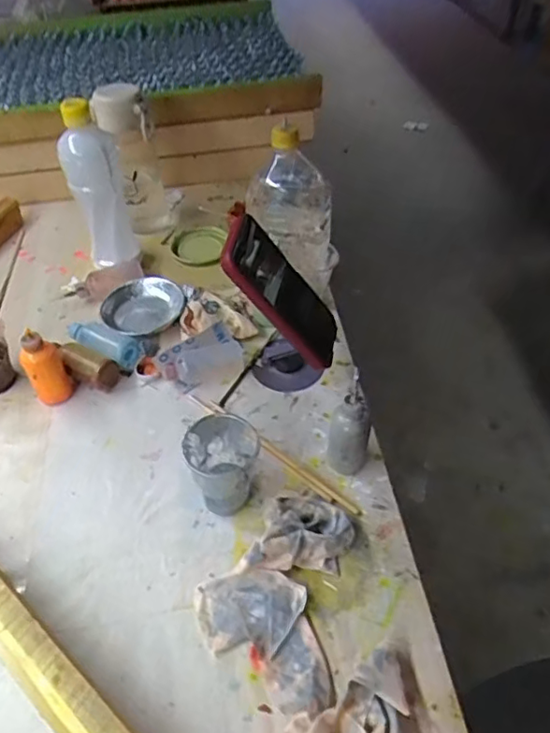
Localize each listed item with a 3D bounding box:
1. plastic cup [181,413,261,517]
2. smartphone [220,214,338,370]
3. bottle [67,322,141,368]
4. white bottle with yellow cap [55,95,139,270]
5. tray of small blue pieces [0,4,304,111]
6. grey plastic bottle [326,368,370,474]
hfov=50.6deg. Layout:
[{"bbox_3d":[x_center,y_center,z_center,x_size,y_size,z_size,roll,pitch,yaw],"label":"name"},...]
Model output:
[{"bbox_3d":[-0.045,0.088,0.526,0.062,0.072,0.061,0,48,0],"label":"plastic cup"},{"bbox_3d":[0.010,-0.072,0.584,0.013,0.180,0.083,-14,50,35],"label":"smartphone"},{"bbox_3d":[-0.199,-0.030,0.667,0.095,0.029,0.037,27,53,22],"label":"bottle"},{"bbox_3d":[-0.215,-0.202,0.709,0.063,0.221,0.063,-18,50,-19],"label":"white bottle with yellow cap"},{"bbox_3d":[-0.271,-0.521,0.976,0.577,0.040,0.324,-4,48,-4],"label":"tray of small blue pieces"},{"bbox_3d":[0.068,0.055,0.525,0.037,0.118,0.031,0,48,-1],"label":"grey plastic bottle"}]

